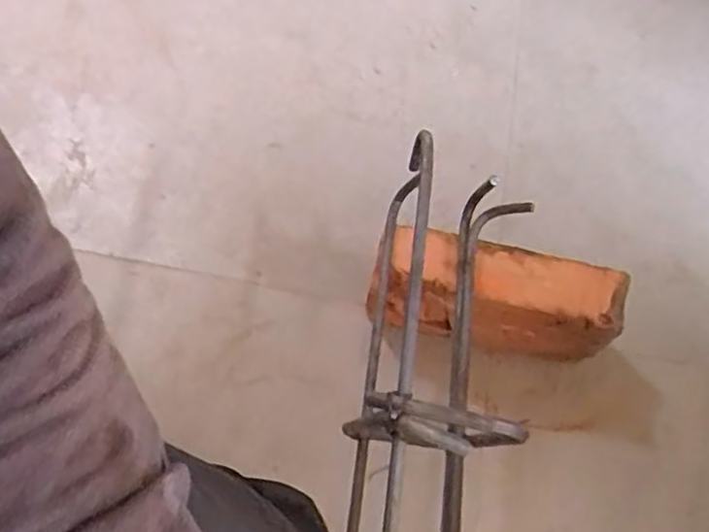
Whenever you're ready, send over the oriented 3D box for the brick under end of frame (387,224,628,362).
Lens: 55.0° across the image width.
[{"bbox_3d":[0.109,0.030,0.546,0.182,0.100,0.058,13,65,3],"label":"brick under end of frame"}]

